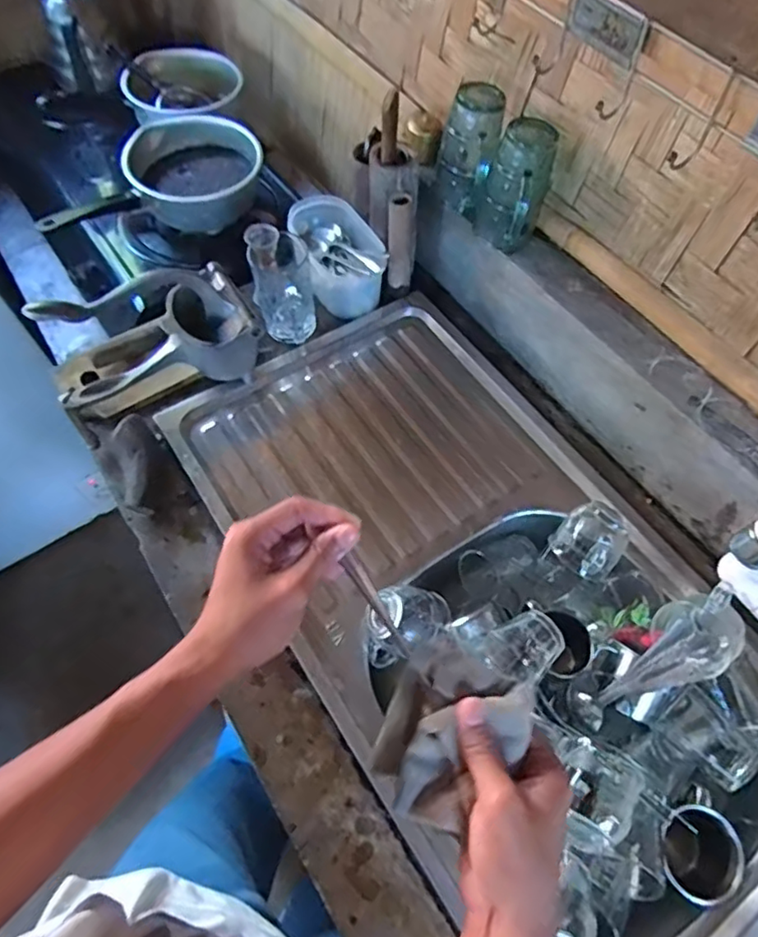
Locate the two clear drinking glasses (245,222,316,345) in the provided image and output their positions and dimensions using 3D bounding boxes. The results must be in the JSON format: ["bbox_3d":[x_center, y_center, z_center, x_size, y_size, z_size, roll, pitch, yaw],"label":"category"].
[{"bbox_3d":[-0.127,-0.238,0.775,0.073,0.108,0.112,-8,62,-4],"label":"two clear drinking glasses"}]

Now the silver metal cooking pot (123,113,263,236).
[{"bbox_3d":[-0.282,-0.451,0.915,0.181,0.108,0.170,0,61,0],"label":"silver metal cooking pot"}]

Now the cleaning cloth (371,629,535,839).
[{"bbox_3d":[0.045,0.175,0.391,0.083,0.044,0.102,29,65,15],"label":"cleaning cloth"}]

